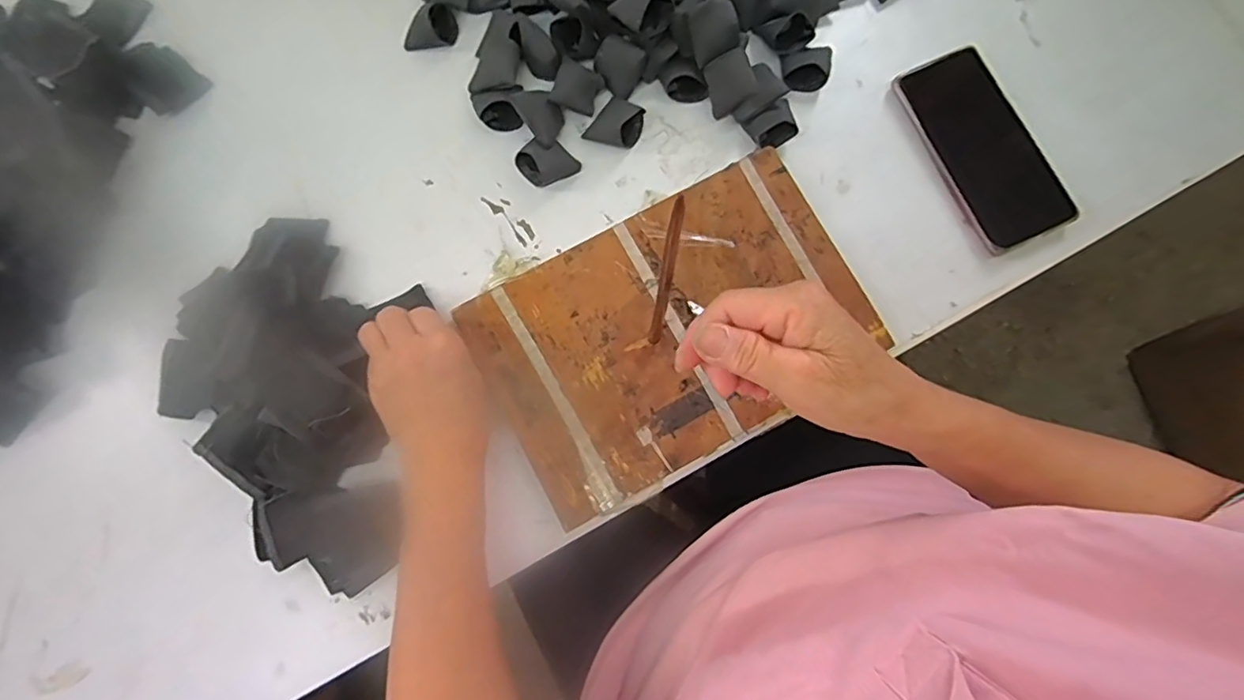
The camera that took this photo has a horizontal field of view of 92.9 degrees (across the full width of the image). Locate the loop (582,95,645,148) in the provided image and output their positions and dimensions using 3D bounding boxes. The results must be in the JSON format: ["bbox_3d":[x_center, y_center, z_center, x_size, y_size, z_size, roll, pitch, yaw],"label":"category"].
[{"bbox_3d":[-0.004,-0.176,0.456,0.037,0.019,0.041,30,81,5],"label":"loop"}]

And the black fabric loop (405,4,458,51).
[{"bbox_3d":[-0.151,-0.252,0.468,0.044,0.027,0.025,-32,82,-6],"label":"black fabric loop"}]

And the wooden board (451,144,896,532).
[{"bbox_3d":[0.039,-0.014,0.434,0.268,0.013,0.180,-29,81,-5],"label":"wooden board"}]

